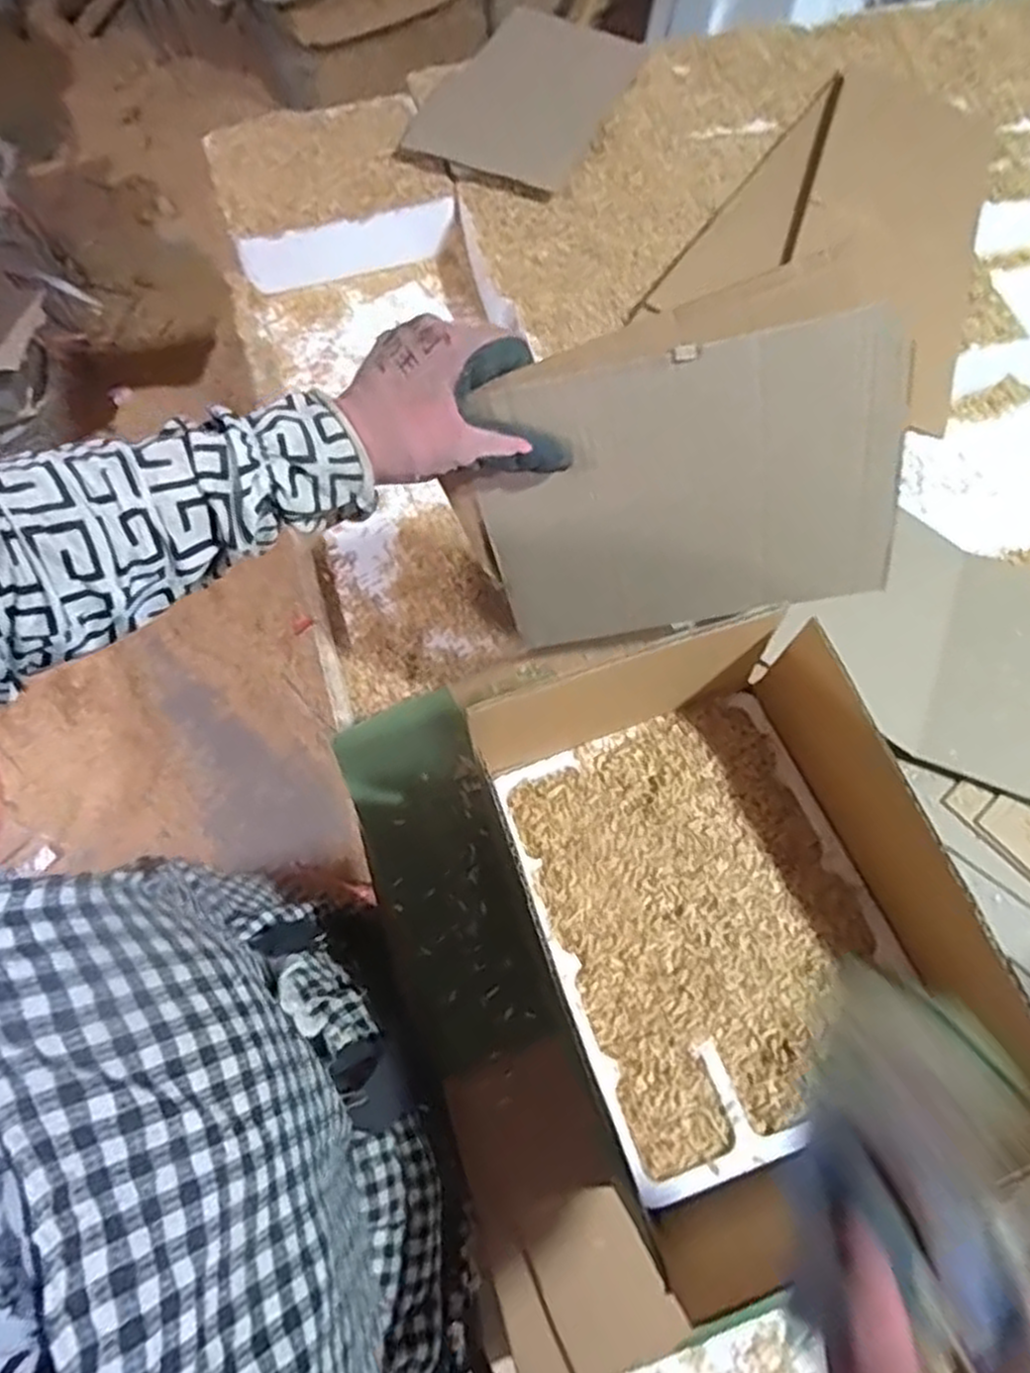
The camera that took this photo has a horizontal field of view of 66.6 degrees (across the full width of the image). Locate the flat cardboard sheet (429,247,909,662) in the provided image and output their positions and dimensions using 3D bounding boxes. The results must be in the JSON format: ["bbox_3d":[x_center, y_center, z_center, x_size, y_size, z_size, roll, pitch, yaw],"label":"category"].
[{"bbox_3d":[0.096,-0.114,0.465,0.245,0.207,0.013,-13,46,15],"label":"flat cardboard sheet"}]

